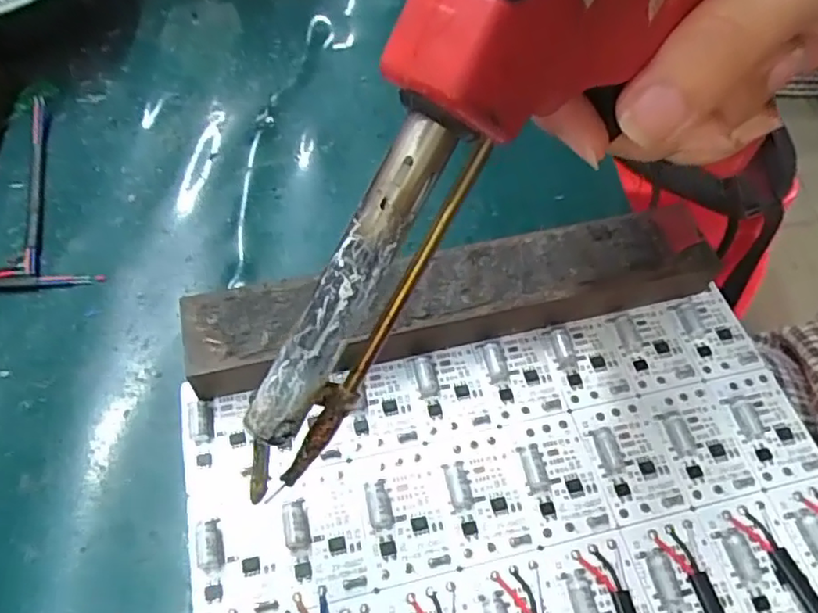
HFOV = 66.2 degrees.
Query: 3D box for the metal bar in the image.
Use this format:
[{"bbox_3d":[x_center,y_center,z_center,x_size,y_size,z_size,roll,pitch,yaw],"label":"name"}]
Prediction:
[{"bbox_3d":[0.016,-0.002,0.226,0.185,0.021,0.035,-11,57,-10],"label":"metal bar"}]

